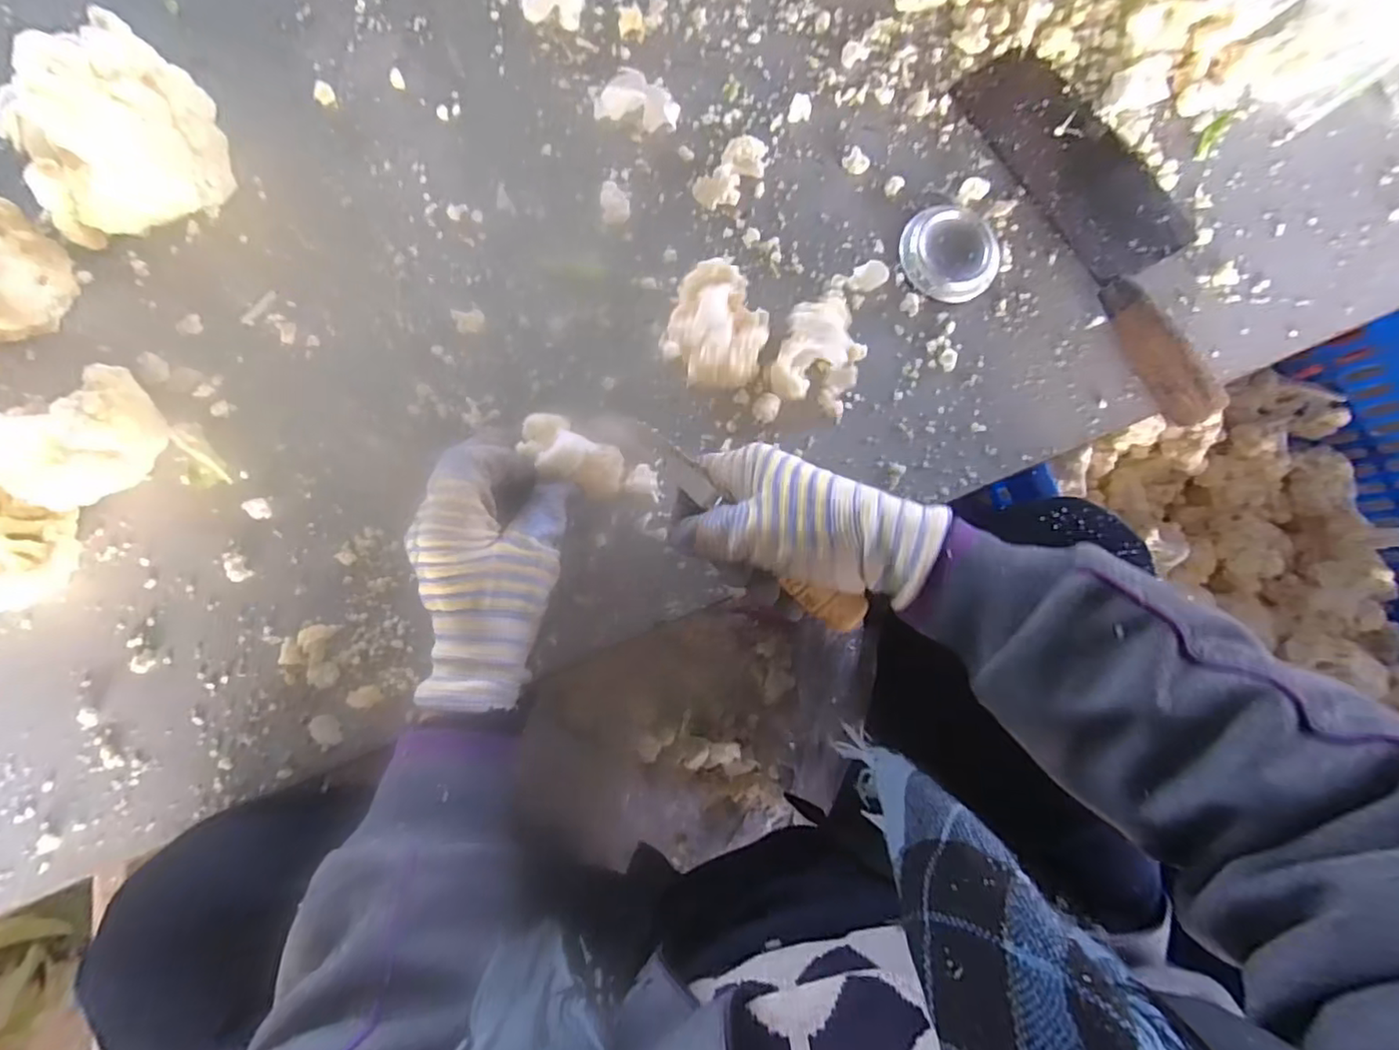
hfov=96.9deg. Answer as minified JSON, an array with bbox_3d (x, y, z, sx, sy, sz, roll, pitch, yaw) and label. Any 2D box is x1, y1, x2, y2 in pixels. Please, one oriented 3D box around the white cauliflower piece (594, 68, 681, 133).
[{"bbox_3d":[-0.037,-0.258,0.380,0.053,0.020,0.025,18,83,10],"label":"white cauliflower piece"}]

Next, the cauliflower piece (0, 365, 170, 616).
[{"bbox_3d":[-0.340,-0.014,0.316,0.136,0.049,0.093,-27,87,-7],"label":"cauliflower piece"}]

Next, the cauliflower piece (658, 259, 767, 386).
[{"bbox_3d":[0.010,-0.112,0.356,0.054,0.046,0.073,17,83,-3],"label":"cauliflower piece"}]

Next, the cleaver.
[{"bbox_3d":[0.267,-0.195,0.390,0.088,0.034,0.258,-29,87,-7],"label":"cleaver"}]

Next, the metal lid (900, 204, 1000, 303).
[{"bbox_3d":[0.158,-0.170,0.389,0.060,0.012,0.056,1,84,-5],"label":"metal lid"}]

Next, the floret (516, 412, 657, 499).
[{"bbox_3d":[-0.058,-0.033,0.337,0.077,0.031,0.032,25,82,-23],"label":"floret"}]

